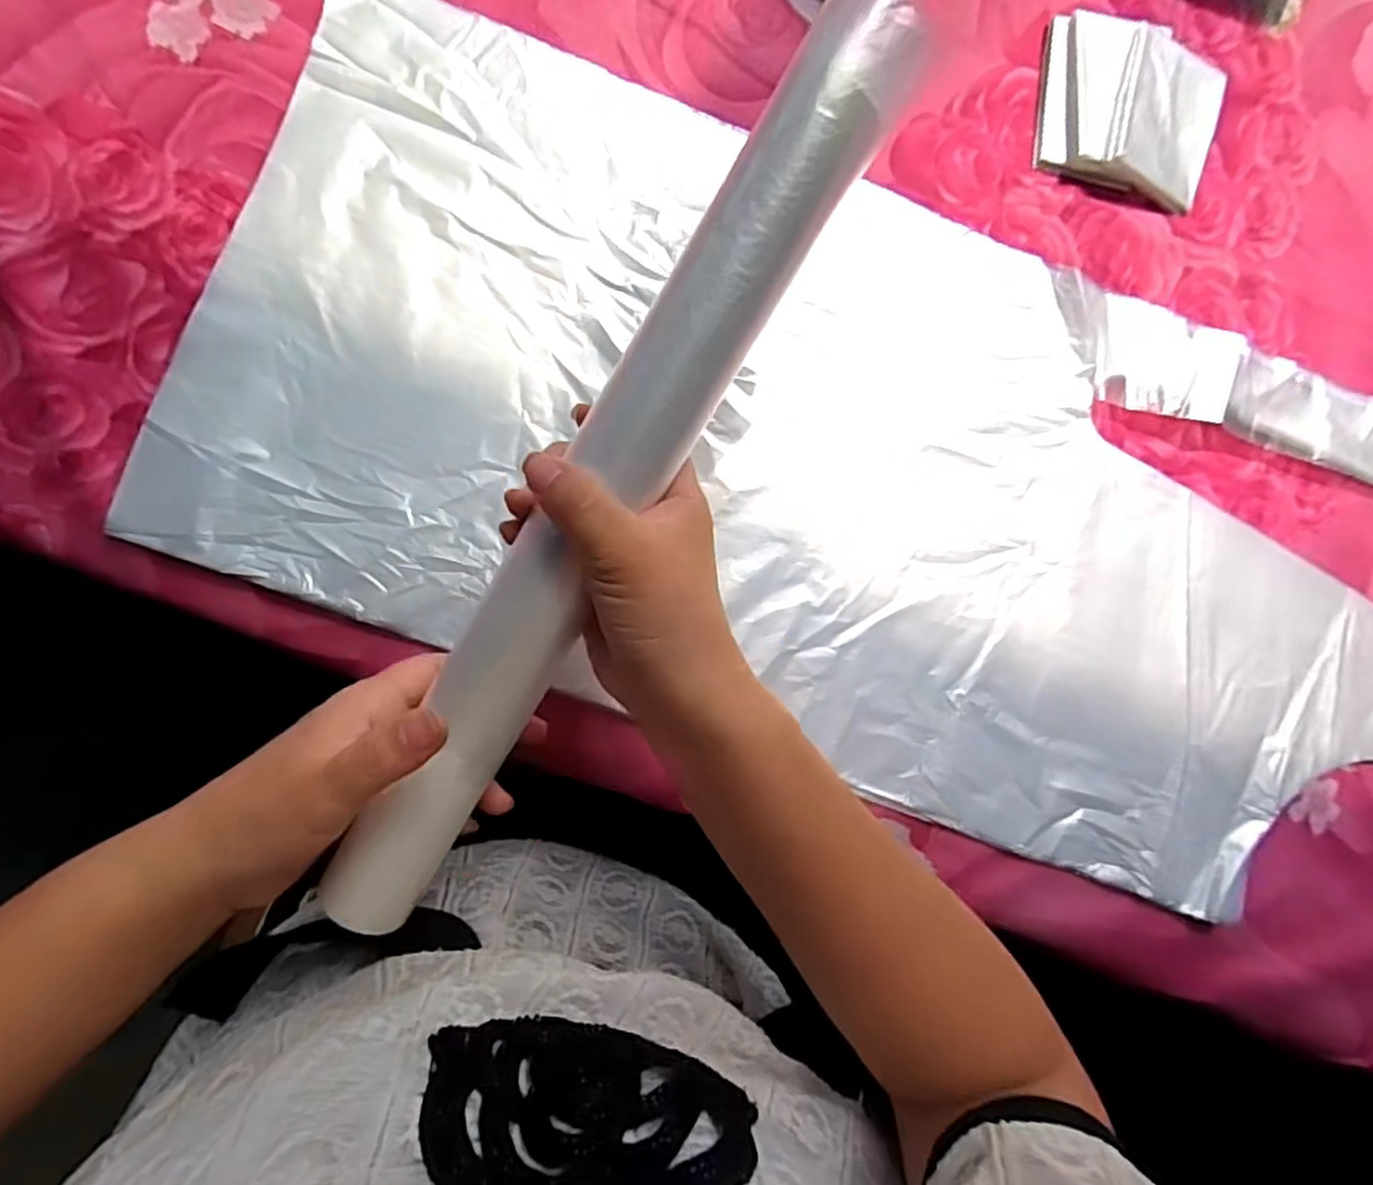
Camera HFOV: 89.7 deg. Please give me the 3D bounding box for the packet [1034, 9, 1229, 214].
[{"bbox_3d":[0.251,-0.275,0.390,0.102,0.013,0.094,9,88,-6],"label":"packet"}]

